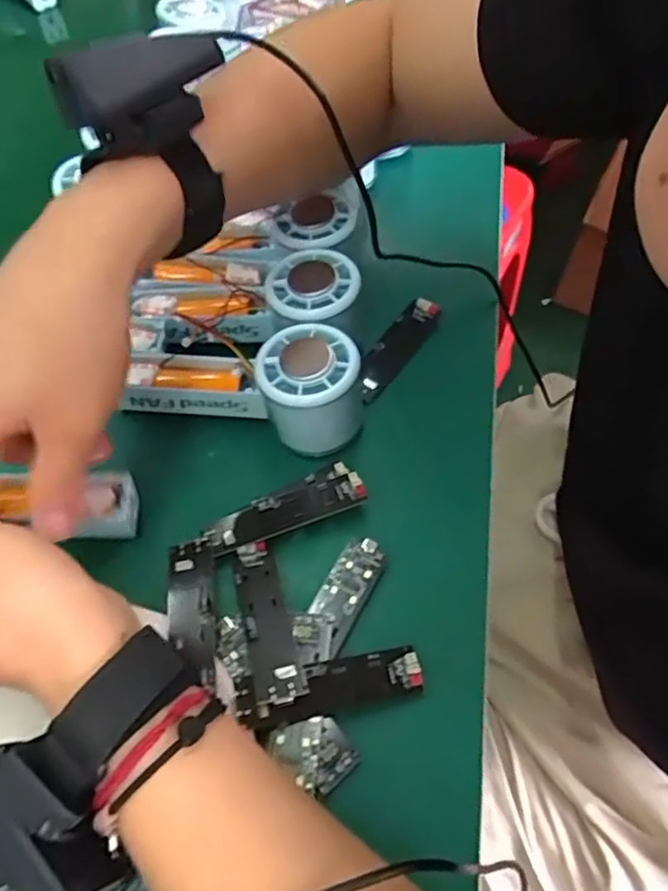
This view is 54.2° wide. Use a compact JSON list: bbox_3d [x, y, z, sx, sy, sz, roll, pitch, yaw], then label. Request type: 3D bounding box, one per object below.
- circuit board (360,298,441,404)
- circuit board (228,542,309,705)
[{"bbox_3d":[0.041,-0.067,0.435,0.025,0.009,0.089,33,62,18],"label":"circuit board"},{"bbox_3d":[-0.034,0.086,0.326,0.023,0.009,0.089,-12,43,-10],"label":"circuit board"}]

